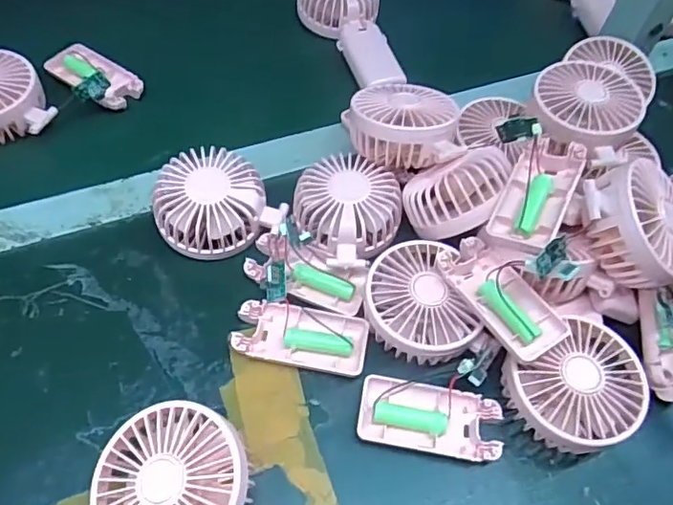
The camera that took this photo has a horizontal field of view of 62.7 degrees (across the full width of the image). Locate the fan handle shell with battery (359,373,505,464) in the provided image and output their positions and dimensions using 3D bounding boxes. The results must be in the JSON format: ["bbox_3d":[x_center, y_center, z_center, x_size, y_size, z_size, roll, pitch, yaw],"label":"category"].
[{"bbox_3d":[0.062,0.111,0.372,0.092,0.015,0.045,10,56,3],"label":"fan handle shell with battery"}]

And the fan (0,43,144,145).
[{"bbox_3d":[-0.270,-0.151,0.497,0.160,0.046,0.089,-29,63,-21],"label":"fan"}]

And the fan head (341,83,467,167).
[{"bbox_3d":[0.053,-0.106,0.452,0.098,0.045,0.089,13,47,5],"label":"fan head"}]

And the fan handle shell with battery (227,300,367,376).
[{"bbox_3d":[-0.025,0.060,0.395,0.092,0.015,0.042,10,56,3],"label":"fan handle shell with battery"}]

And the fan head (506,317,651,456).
[{"bbox_3d":[0.157,0.092,0.368,0.084,0.047,0.074,-27,62,-20],"label":"fan head"}]

